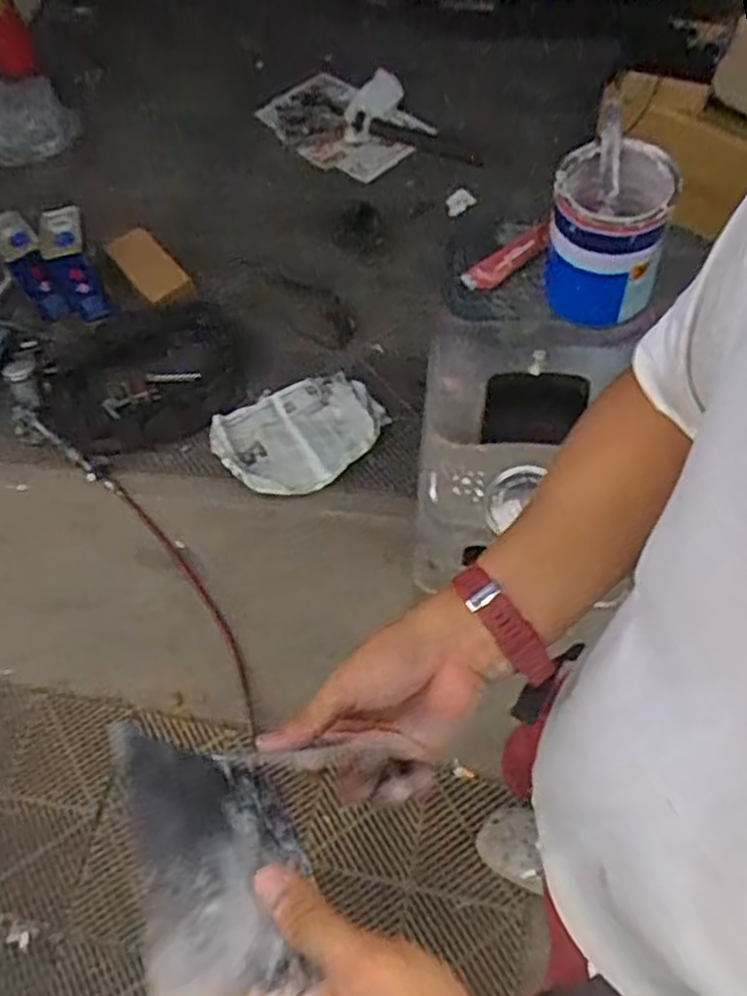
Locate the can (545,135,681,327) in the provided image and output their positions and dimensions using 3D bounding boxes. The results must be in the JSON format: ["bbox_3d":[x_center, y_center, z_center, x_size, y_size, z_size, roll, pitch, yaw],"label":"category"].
[{"bbox_3d":[0.337,-0.375,1.128,0.160,0.229,0.156,-3,59,5],"label":"can"}]

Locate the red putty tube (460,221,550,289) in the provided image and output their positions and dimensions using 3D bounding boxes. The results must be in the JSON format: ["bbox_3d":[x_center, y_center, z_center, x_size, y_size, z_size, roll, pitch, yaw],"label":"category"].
[{"bbox_3d":[0.214,-0.387,1.244,0.157,0.042,0.030,-33,62,4],"label":"red putty tube"}]

